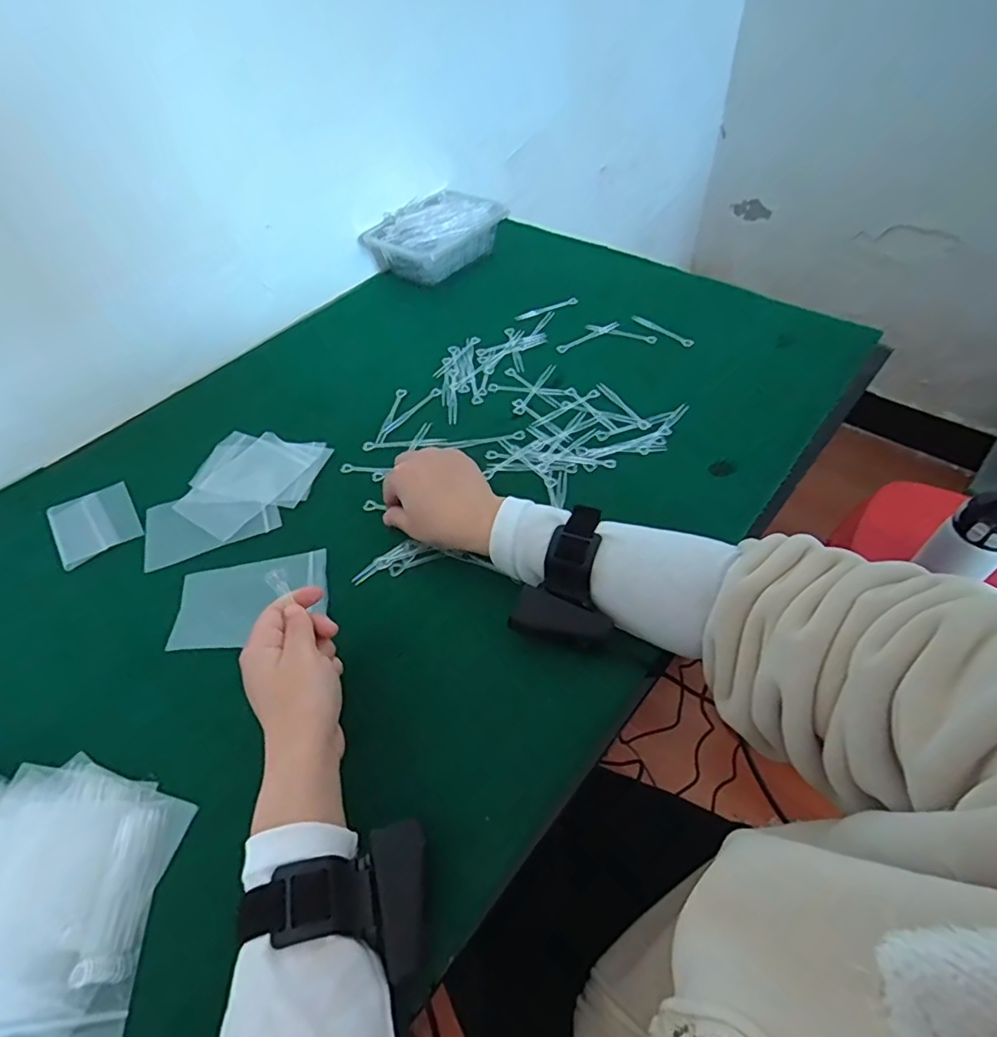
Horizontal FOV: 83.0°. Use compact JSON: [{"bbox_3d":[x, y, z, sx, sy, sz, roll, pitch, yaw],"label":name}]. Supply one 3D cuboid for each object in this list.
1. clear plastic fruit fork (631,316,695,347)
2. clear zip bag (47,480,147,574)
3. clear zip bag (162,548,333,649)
[{"bbox_3d":[0.196,-0.225,0.672,0.015,0.007,0.087,-32,56,-22],"label":"clear plastic fruit fork"},{"bbox_3d":[-0.383,0.004,0.535,0.069,0.007,0.083,-32,55,-19],"label":"clear zip bag"},{"bbox_3d":[-0.200,0.066,0.462,0.117,0.006,0.080,-9,48,-7],"label":"clear zip bag"}]

